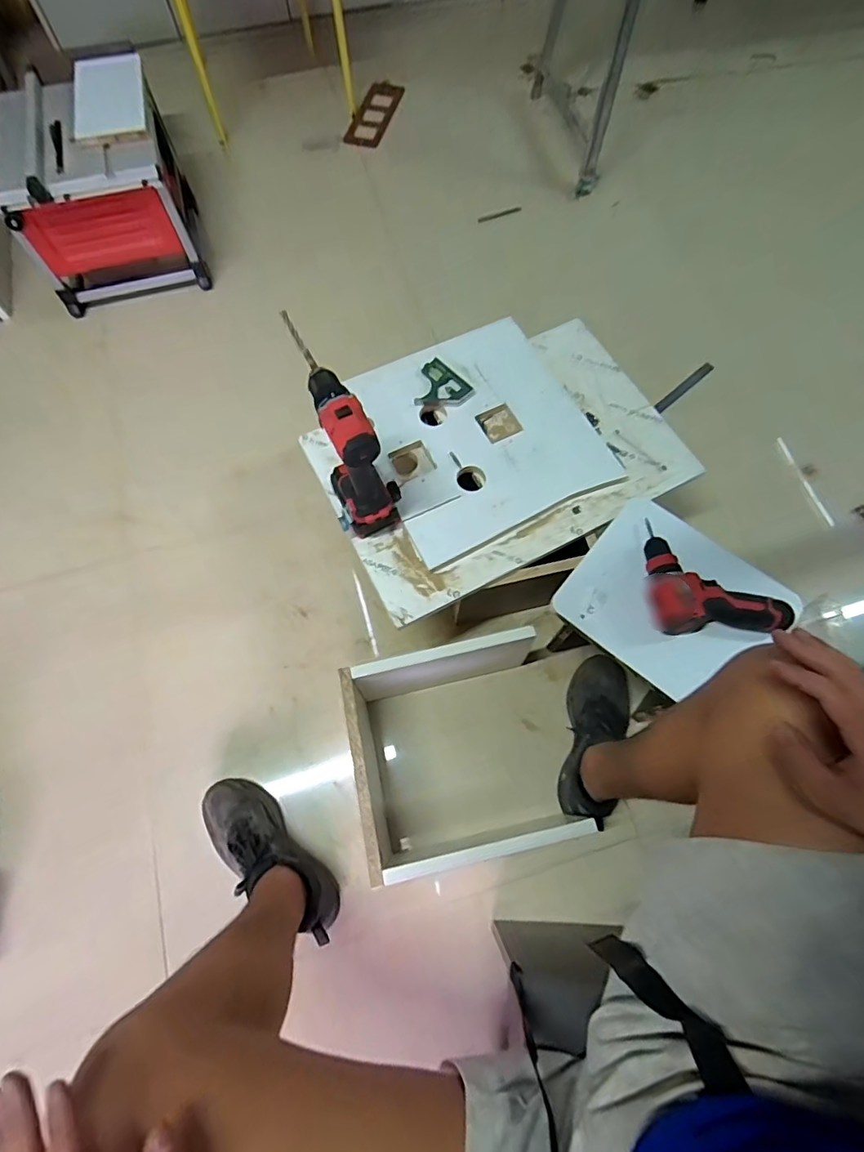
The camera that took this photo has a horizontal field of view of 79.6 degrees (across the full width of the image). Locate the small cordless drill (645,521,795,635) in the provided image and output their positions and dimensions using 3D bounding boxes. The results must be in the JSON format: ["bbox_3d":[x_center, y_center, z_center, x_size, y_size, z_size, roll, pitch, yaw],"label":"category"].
[{"bbox_3d":[0.433,0.003,0.789,0.202,0.052,0.170,0,68,0],"label":"small cordless drill"}]

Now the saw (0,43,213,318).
[{"bbox_3d":[-0.798,-0.937,1.272,0.369,0.328,0.378,-15,71,-6],"label":"saw"}]

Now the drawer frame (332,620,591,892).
[{"bbox_3d":[0.040,0.285,0.860,0.318,0.208,0.316,-12,70,-5],"label":"drawer frame"}]

